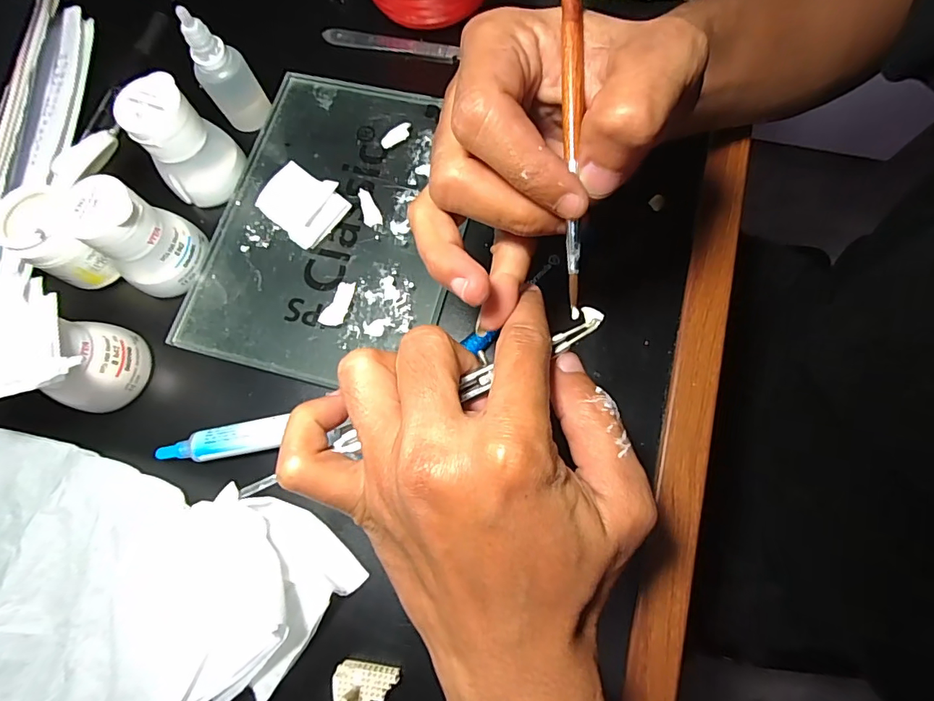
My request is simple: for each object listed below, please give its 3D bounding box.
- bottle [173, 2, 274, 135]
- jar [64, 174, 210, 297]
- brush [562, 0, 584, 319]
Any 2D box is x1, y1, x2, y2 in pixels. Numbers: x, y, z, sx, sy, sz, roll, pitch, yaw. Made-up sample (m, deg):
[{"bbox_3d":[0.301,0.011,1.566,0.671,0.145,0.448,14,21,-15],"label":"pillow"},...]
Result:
[{"bbox_3d":[-0.149,-0.171,0.288,0.024,0.064,0.025,9,75,5],"label":"bottle"},{"bbox_3d":[-0.183,-0.065,0.264,0.041,0.056,0.046,33,78,11],"label":"jar"},{"bbox_3d":[0.036,-0.100,0.161,0.006,0.007,0.175,-2,98,1],"label":"brush"}]

